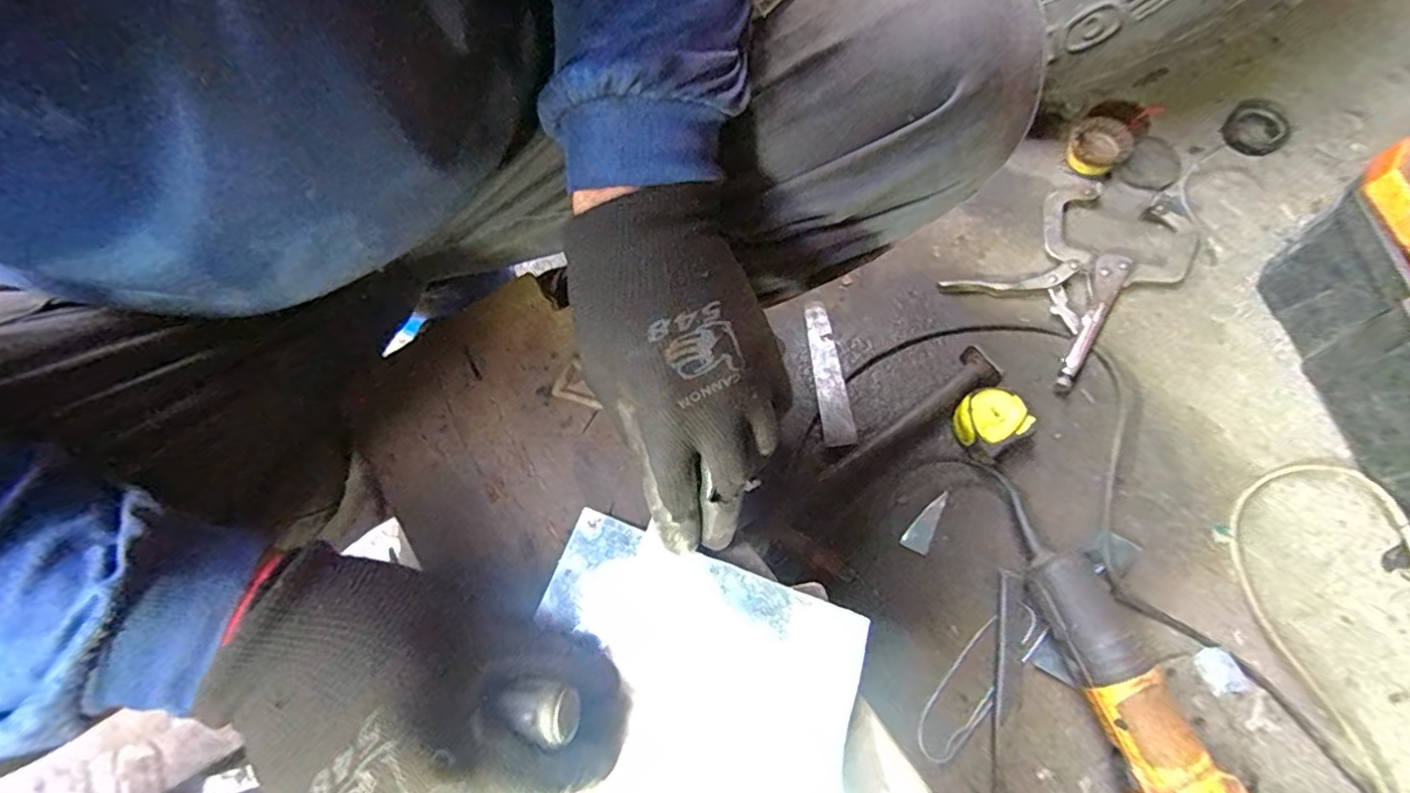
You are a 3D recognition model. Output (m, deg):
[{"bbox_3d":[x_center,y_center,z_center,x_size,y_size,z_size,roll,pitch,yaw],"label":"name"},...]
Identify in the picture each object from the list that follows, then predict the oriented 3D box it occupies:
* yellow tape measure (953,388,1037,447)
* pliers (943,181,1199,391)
[{"bbox_3d":[0.286,0.022,0.617,0.064,0.034,0.053,-23,68,-5],"label":"yellow tape measure"},{"bbox_3d":[0.422,-0.149,0.681,0.273,0.024,0.166,-38,70,-11],"label":"pliers"}]

